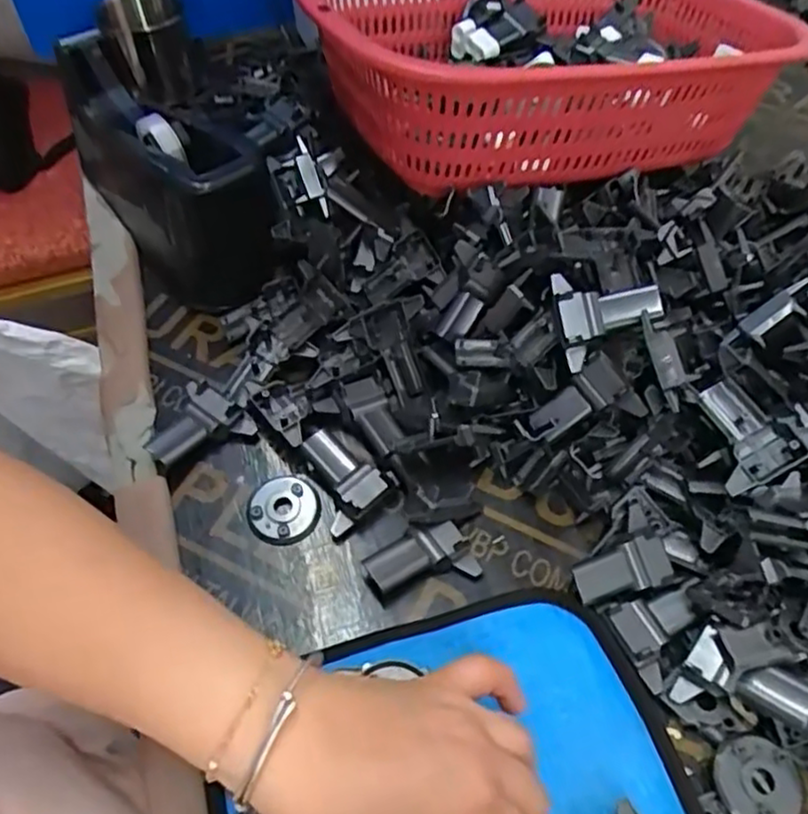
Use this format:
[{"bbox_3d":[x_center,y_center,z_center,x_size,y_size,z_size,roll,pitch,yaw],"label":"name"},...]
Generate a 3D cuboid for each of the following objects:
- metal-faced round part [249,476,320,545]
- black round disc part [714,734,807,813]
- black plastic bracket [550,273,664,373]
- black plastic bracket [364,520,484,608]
[{"bbox_3d":[-0.070,0.060,0.406,0.041,0.007,0.041,1,57,-1],"label":"metal-faced round part"},{"bbox_3d":[0.170,0.179,0.330,0.037,0.008,0.040,1,57,-1],"label":"black round disc part"},{"bbox_3d":[0.115,-0.056,0.398,0.059,0.015,0.055,-18,83,2],"label":"black plastic bracket"},{"bbox_3d":[0.010,0.086,0.382,0.058,0.020,0.034,-21,60,-15],"label":"black plastic bracket"}]

